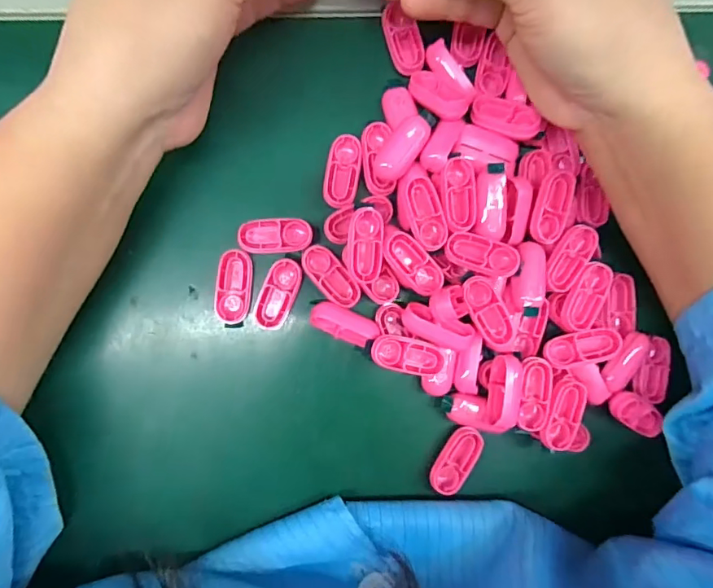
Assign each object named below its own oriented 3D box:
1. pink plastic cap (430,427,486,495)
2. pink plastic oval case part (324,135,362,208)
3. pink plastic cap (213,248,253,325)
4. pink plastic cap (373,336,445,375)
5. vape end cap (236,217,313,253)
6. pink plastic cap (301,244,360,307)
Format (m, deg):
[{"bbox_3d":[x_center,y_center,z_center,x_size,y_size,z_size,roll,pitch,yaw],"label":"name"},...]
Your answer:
[{"bbox_3d":[0.049,0.082,0.235,0.016,0.006,0.034,31,86,-4],"label":"pink plastic cap"},{"bbox_3d":[-0.007,-0.059,0.228,0.016,0.004,0.034,7,88,-6],"label":"pink plastic oval case part"},{"bbox_3d":[-0.057,-0.003,0.224,0.015,0.008,0.034,8,88,-6],"label":"pink plastic cap"},{"bbox_3d":[0.025,0.029,0.225,0.037,0.011,0.016,13,87,-5],"label":"pink plastic cap"},{"bbox_3d":[-0.038,-0.028,0.226,0.033,0.007,0.015,-6,89,-6],"label":"vape end cap"},{"bbox_3d":[-0.012,-0.008,0.226,0.014,0.004,0.034,-42,93,-5],"label":"pink plastic cap"}]

